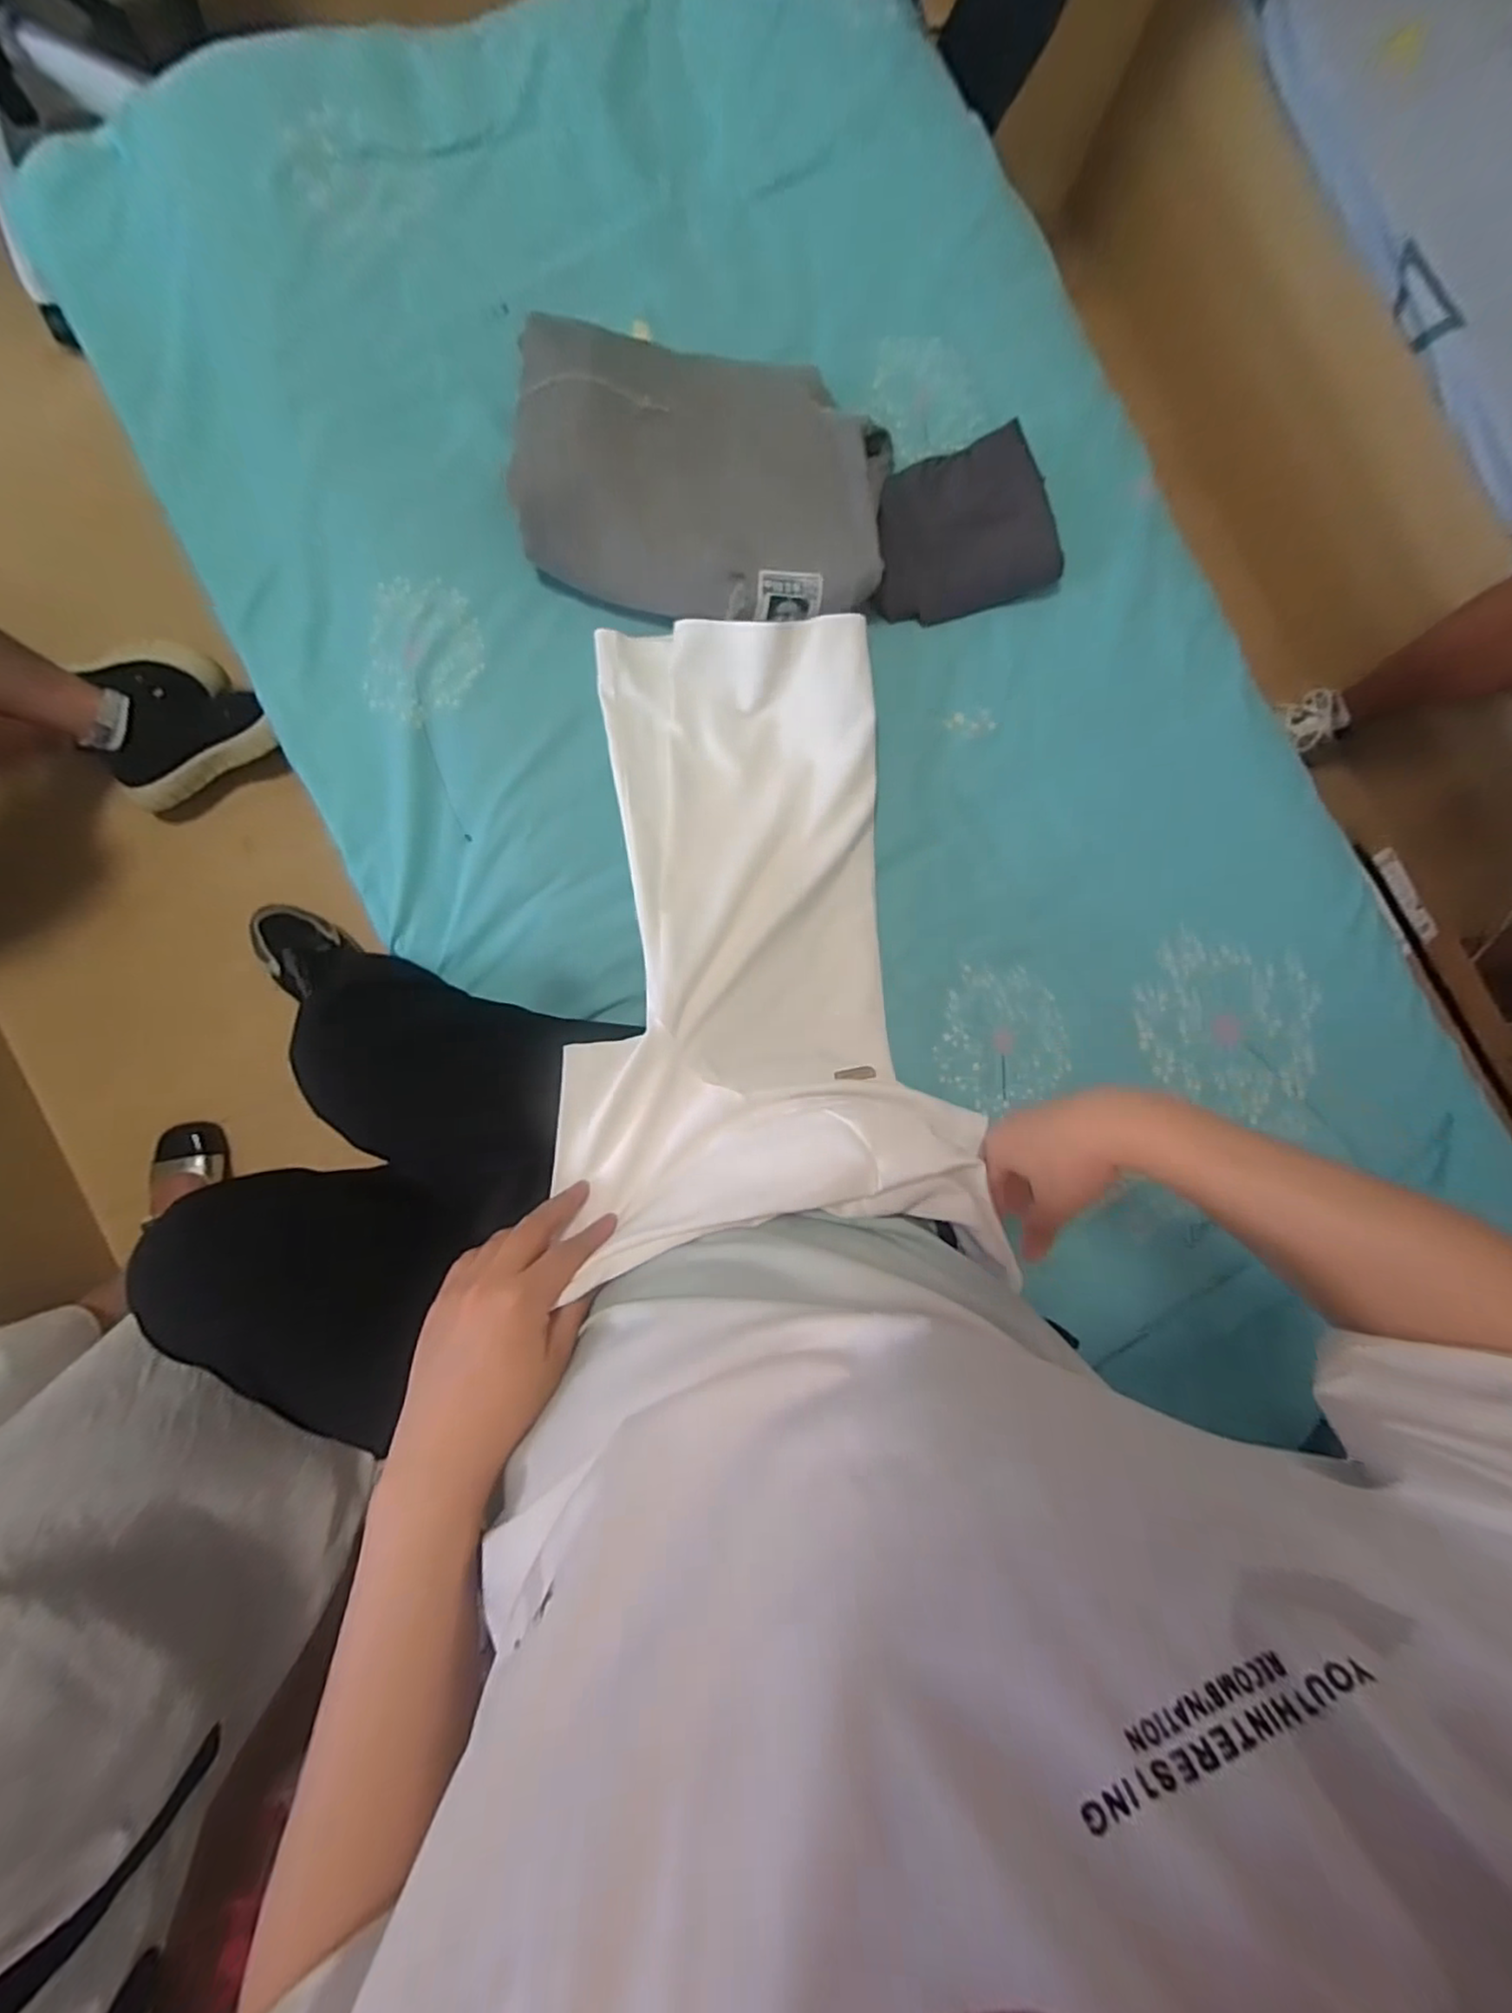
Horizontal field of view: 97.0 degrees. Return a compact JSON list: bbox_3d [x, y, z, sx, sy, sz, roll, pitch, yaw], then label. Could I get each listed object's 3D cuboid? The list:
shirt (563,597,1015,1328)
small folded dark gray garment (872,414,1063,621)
[{"bbox_3d":[0.009,-0.079,0.613,0.306,0.156,0.598,2,64,-5],"label":"shirt"},{"bbox_3d":[0.216,-0.508,0.706,0.207,0.062,0.161,-19,89,-6],"label":"small folded dark gray garment"}]

